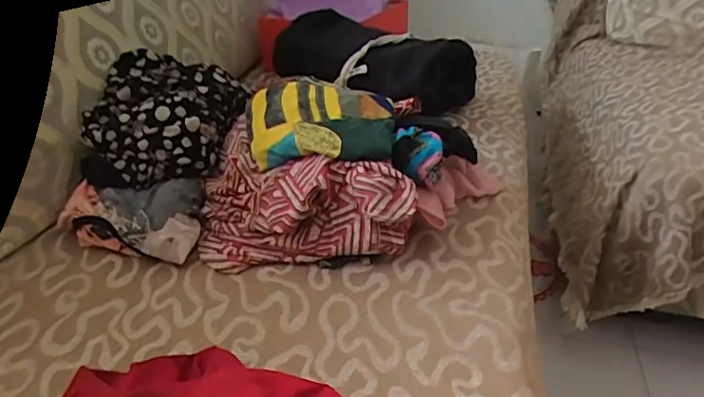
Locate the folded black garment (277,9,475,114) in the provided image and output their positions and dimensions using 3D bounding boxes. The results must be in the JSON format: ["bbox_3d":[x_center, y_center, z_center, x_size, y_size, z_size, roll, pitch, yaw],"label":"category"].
[{"bbox_3d":[0.024,-0.198,0.763,0.285,0.120,0.104,12,32,18],"label":"folded black garment"}]

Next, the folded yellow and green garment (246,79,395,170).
[{"bbox_3d":[-0.036,-0.084,0.569,0.154,0.049,0.125,1,31,-1],"label":"folded yellow and green garment"}]

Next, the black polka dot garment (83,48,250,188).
[{"bbox_3d":[-0.222,-0.098,0.648,0.161,0.106,0.190,1,31,-1],"label":"black polka dot garment"}]

